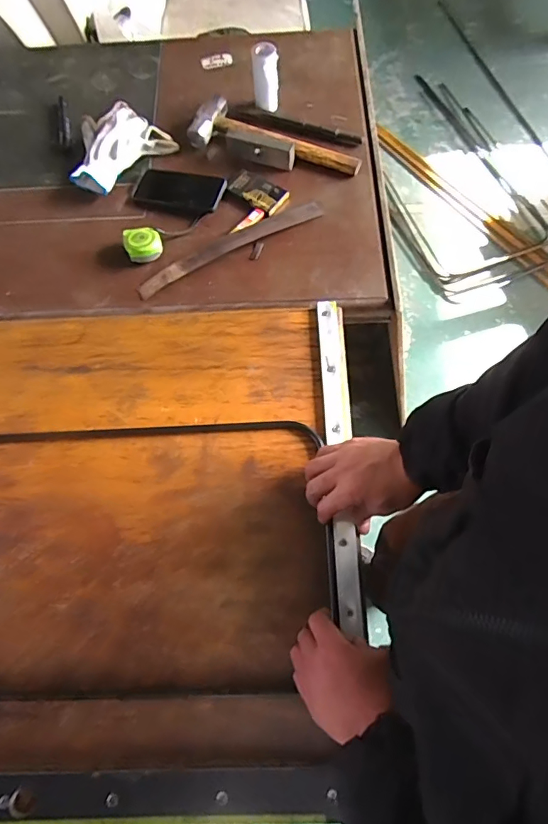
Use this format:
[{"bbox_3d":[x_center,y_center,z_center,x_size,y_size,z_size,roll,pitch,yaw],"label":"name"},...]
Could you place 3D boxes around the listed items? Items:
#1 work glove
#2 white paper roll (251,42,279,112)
[{"bbox_3d":[-0.293,-0.472,0.846,0.142,0.045,0.185,40,75,16],"label":"work glove"},{"bbox_3d":[-0.014,-0.604,0.848,0.047,0.103,0.038,-4,69,1],"label":"white paper roll"}]

